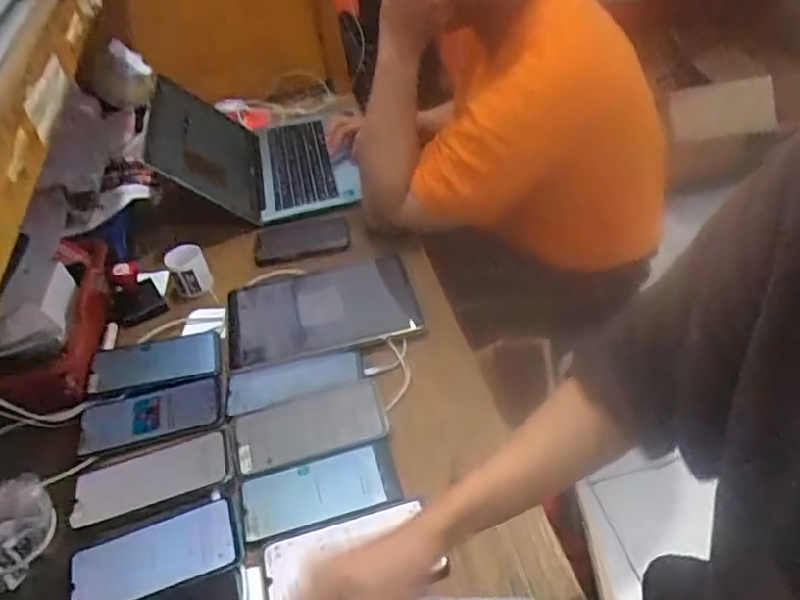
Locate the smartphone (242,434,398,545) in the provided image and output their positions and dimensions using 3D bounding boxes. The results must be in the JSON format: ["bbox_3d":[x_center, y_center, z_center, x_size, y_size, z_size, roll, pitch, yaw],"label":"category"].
[{"bbox_3d":[-0.083,0.191,0.645,0.158,0.012,0.077,-14,43,-7],"label":"smartphone"}]

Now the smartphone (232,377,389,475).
[{"bbox_3d":[-0.101,0.138,0.704,0.167,0.015,0.077,-14,43,-7],"label":"smartphone"}]

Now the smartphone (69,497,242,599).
[{"bbox_3d":[-0.239,0.249,0.614,0.162,0.014,0.072,-16,43,-9],"label":"smartphone"}]

